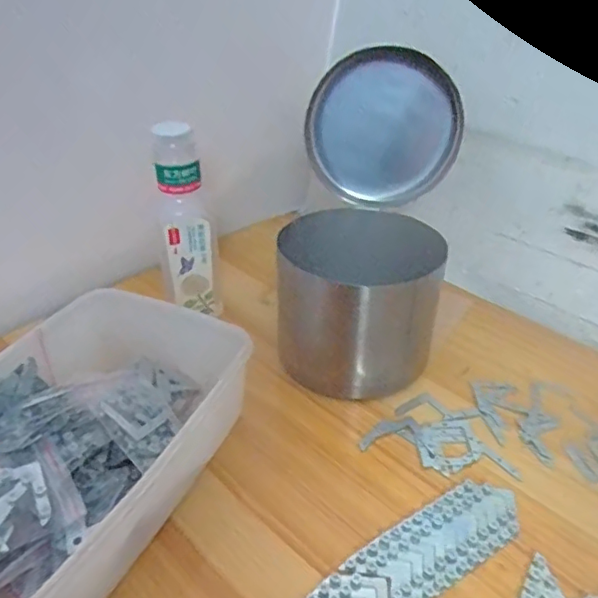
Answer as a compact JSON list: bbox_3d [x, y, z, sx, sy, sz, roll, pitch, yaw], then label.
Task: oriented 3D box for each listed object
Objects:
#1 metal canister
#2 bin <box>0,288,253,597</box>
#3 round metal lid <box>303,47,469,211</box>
[{"bbox_3d":[0.058,0.001,0.533,0.139,0.140,0.118,9,36,15],"label":"metal canister"},{"bbox_3d":[-0.157,0.096,0.418,0.174,0.076,0.271,14,38,21],"label":"bin"},{"bbox_3d":[0.081,-0.161,0.542,0.140,0.139,0.028,2,35,2],"label":"round metal lid"}]

